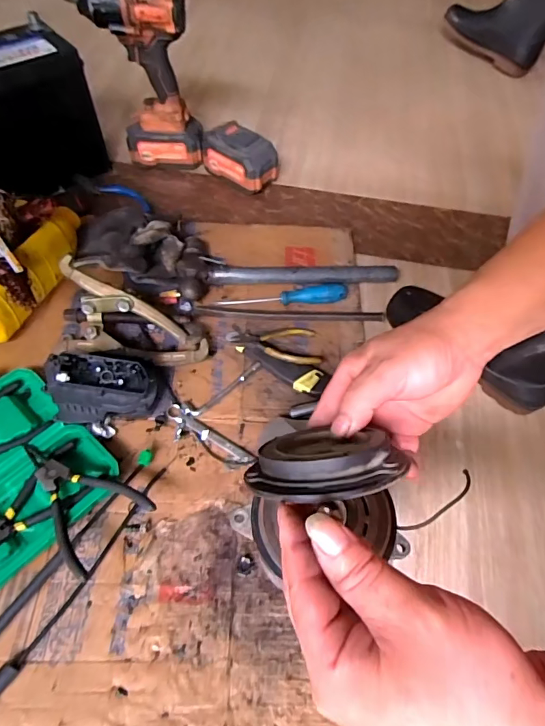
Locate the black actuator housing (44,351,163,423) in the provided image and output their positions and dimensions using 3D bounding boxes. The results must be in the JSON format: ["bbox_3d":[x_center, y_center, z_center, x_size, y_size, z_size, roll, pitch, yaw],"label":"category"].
[{"bbox_3d":[-0.203,0.031,0.539,0.127,0.071,0.079,1,58,-2],"label":"black actuator housing"}]

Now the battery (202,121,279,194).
[{"bbox_3d":[-0.061,-0.371,0.815,0.134,0.081,0.074,34,61,17],"label":"battery"}]

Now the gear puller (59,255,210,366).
[{"bbox_3d":[-0.186,-0.037,0.585,0.204,0.103,0.074,24,58,-4],"label":"gear puller"}]

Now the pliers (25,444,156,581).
[{"bbox_3d":[-0.215,0.142,0.479,0.164,0.020,0.094,30,66,20],"label":"pliers"}]

